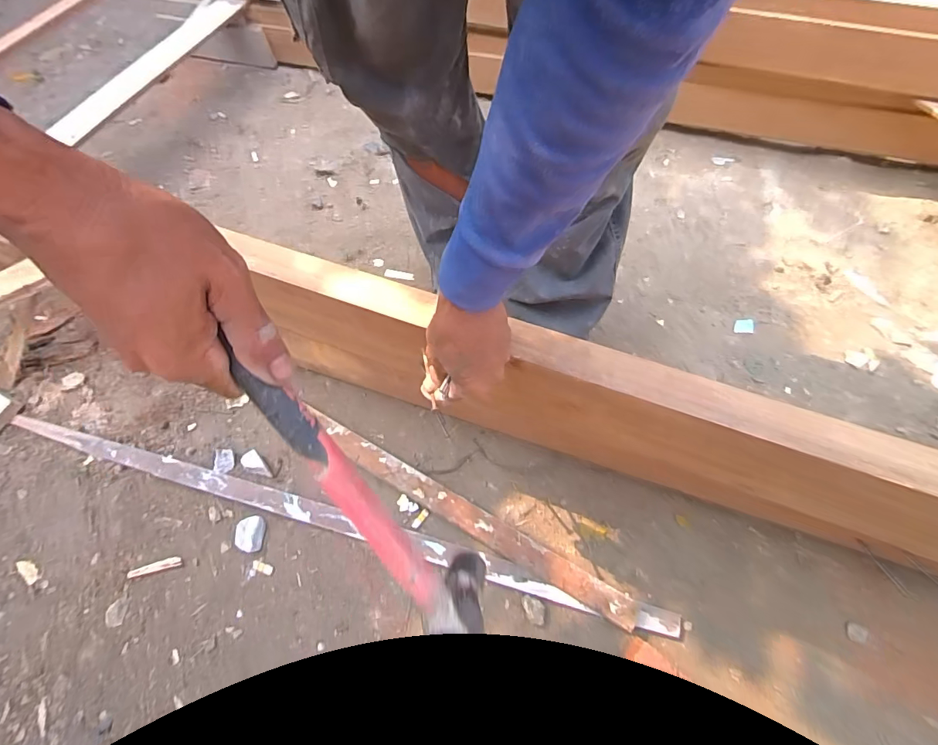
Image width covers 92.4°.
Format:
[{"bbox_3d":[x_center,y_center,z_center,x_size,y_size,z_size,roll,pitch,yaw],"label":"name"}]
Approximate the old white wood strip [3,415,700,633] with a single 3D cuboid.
[{"bbox_3d":[-0.233,0.207,0.660,1.045,0.026,0.037,14,65,9],"label":"old white wood strip"}]

